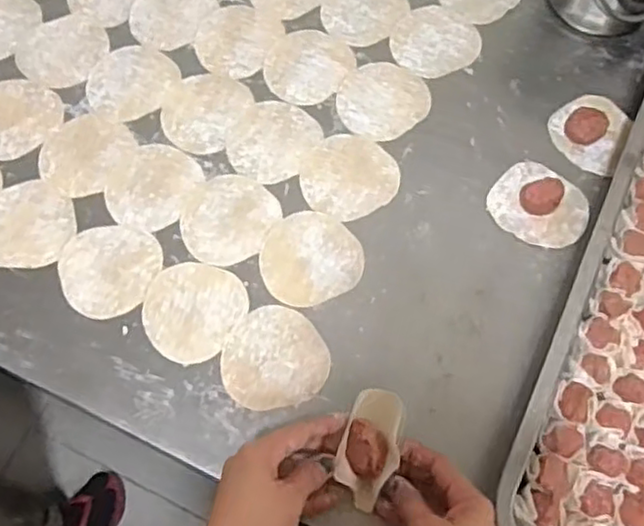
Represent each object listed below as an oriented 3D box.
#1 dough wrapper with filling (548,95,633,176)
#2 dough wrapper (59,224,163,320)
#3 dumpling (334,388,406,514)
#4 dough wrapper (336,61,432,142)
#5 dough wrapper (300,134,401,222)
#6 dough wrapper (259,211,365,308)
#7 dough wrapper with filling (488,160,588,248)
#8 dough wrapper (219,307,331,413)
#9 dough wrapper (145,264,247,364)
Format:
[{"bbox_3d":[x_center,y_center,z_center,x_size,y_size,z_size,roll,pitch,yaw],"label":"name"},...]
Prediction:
[{"bbox_3d":[0.250,-0.125,0.623,0.068,0.021,0.075,34,70,12],"label":"dough wrapper with filling"},{"bbox_3d":[-0.180,0.004,0.569,0.082,0.004,0.082,1,69,-3],"label":"dough wrapper"},{"bbox_3d":[0.035,0.135,0.491,0.039,0.017,0.085,13,76,2],"label":"dumpling"},{"bbox_3d":[0.056,-0.155,0.639,0.084,0.004,0.081,0,67,-1],"label":"dough wrapper"},{"bbox_3d":[0.025,-0.079,0.605,0.085,0.004,0.085,0,67,-1],"label":"dough wrapper"},{"bbox_3d":[-0.011,-0.006,0.574,0.082,0.004,0.082,0,67,-1],"label":"dough wrapper"},{"bbox_3d":[0.193,-0.052,0.594,0.082,0.018,0.068,41,72,14],"label":"dough wrapper with filling"},{"bbox_3d":[-0.038,0.076,0.544,0.082,0.004,0.080,0,67,-1],"label":"dough wrapper"},{"bbox_3d":[-0.107,0.038,0.554,0.078,0.004,0.082,1,69,-3],"label":"dough wrapper"}]

